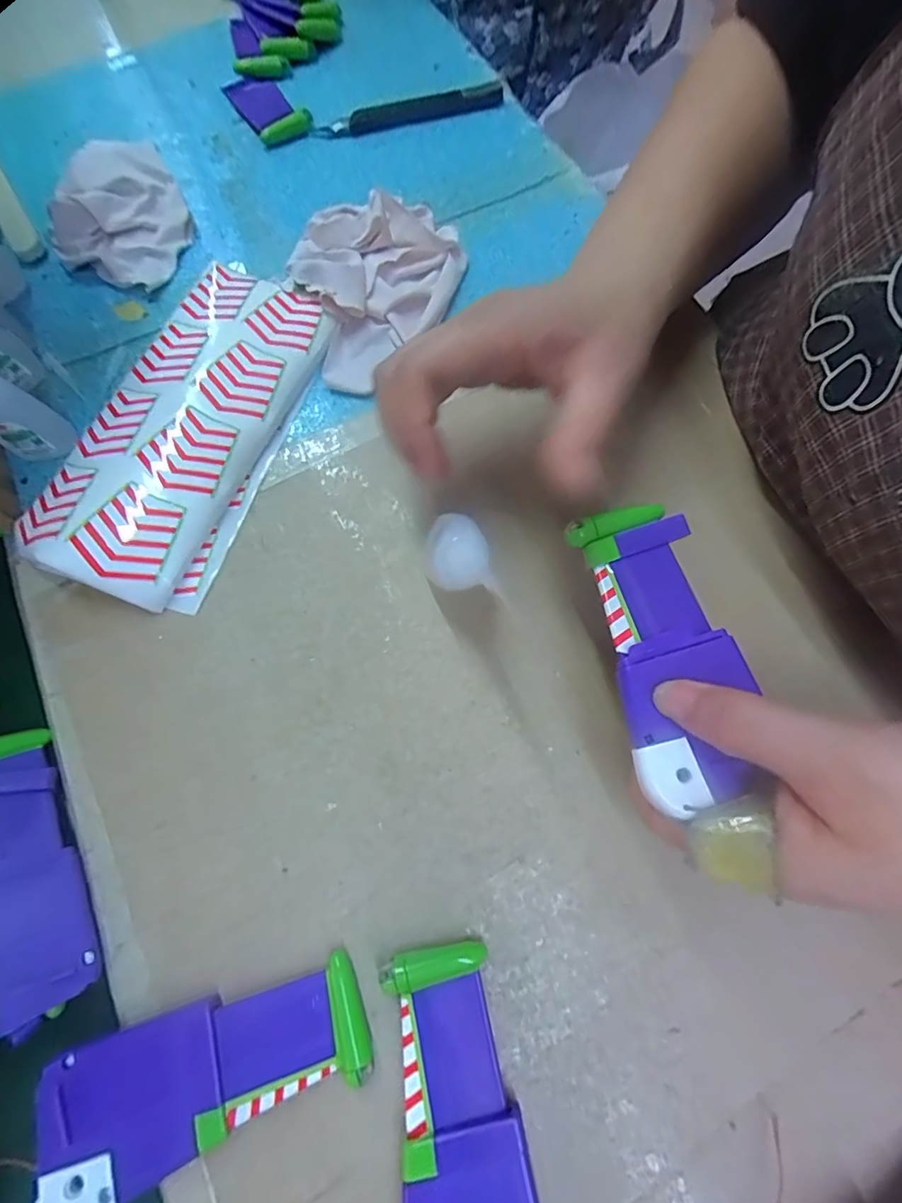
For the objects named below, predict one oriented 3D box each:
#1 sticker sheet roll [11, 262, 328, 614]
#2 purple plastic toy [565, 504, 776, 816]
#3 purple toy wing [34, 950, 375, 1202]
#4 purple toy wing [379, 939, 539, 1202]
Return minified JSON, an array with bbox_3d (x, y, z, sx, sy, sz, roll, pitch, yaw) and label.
[{"bbox_3d":[-0.148,-0.103,0.283,0.094,0.030,0.212,17,73,7],"label":"sticker sheet roll"},{"bbox_3d":[0.083,0.016,0.193,0.049,0.010,0.116,-6,68,-2],"label":"purple plastic toy"},{"bbox_3d":[-0.093,0.182,0.189,0.120,0.010,0.048,-18,72,-5],"label":"purple toy wing"},{"bbox_3d":[0.002,0.199,0.184,0.048,0.012,0.116,-12,72,-2],"label":"purple toy wing"}]

